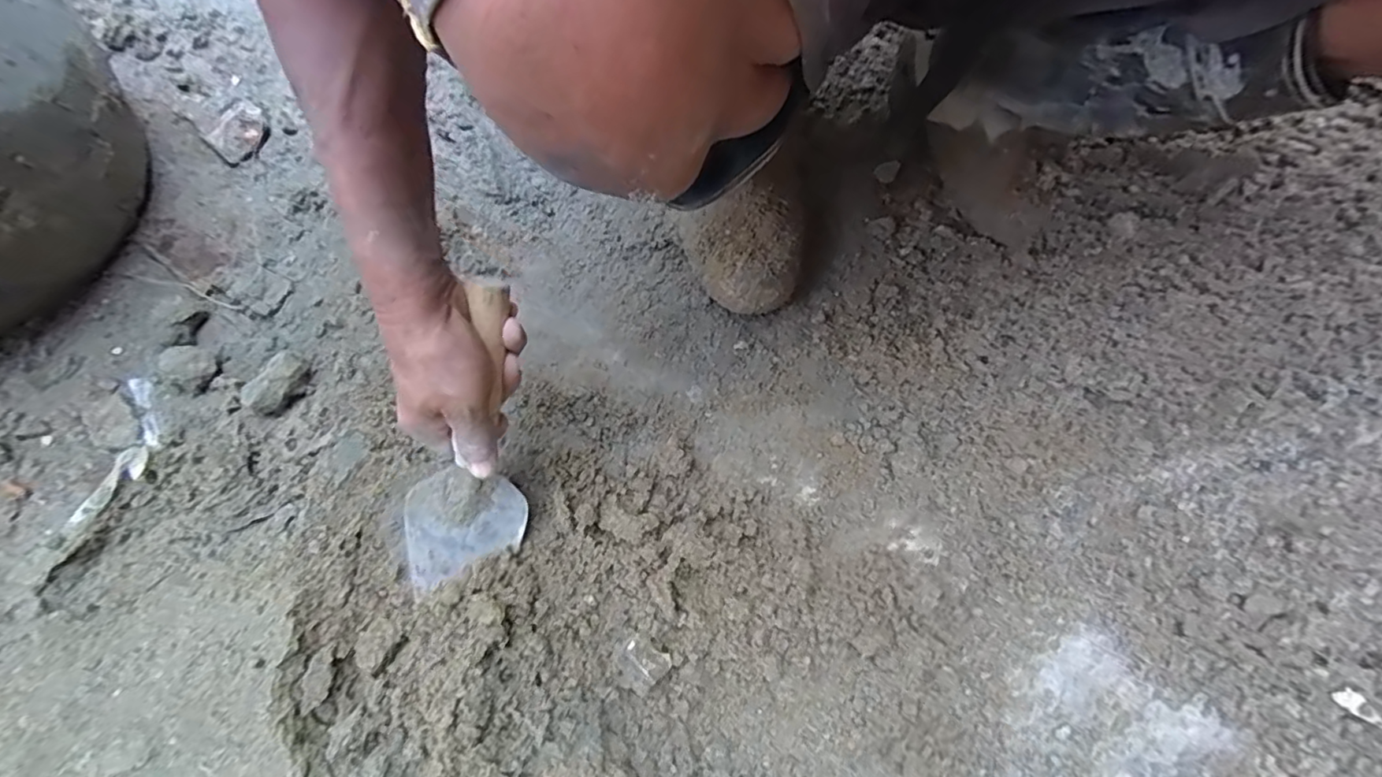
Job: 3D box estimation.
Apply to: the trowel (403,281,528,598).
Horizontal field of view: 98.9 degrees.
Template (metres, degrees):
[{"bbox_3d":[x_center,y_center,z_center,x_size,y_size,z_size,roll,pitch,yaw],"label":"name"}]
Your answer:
[{"bbox_3d":[-0.156,0.053,0.423,0.081,0.048,0.258,20,112,3],"label":"trowel"}]

